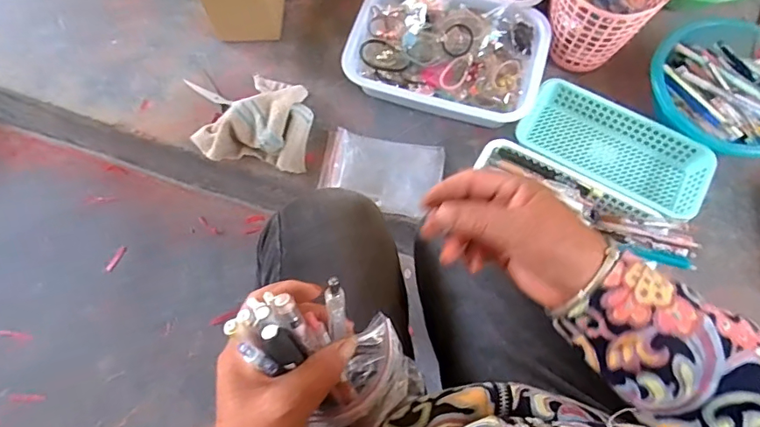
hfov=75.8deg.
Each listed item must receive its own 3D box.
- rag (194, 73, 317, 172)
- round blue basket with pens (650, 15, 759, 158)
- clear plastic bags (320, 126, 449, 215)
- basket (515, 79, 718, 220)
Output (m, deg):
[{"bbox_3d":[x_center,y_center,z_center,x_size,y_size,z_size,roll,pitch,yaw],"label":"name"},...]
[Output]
[{"bbox_3d":[-0.190,-0.153,0.752,0.162,0.060,0.155,9,70,2],"label":"rag"},{"bbox_3d":[0.520,-0.197,0.747,0.225,0.081,0.240,0,69,-1],"label":"round blue basket with pens"},{"bbox_3d":[0.004,-0.062,0.731,0.173,0.028,0.114,8,70,2],"label":"clear plastic bags"},{"bbox_3d":[0.343,-0.090,0.730,0.269,0.053,0.135,33,72,11],"label":"basket"}]

